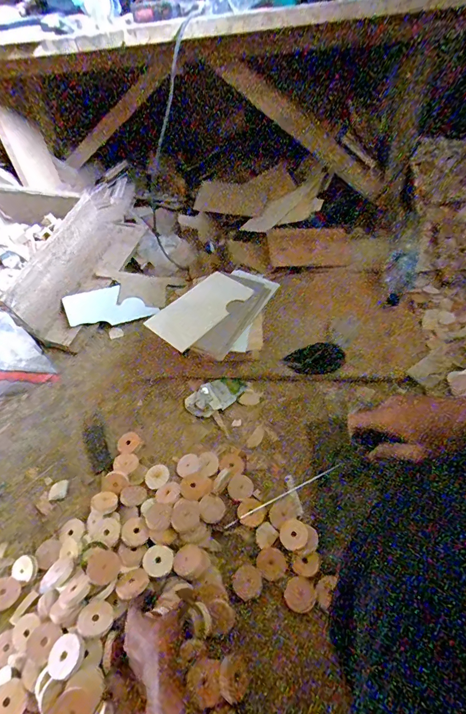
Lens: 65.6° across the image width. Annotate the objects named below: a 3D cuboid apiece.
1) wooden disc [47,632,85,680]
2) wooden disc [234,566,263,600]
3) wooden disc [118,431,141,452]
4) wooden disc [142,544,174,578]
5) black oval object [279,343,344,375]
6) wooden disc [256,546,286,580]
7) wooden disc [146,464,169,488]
[{"bbox_3d":[-0.242,0.431,0.523,0.049,0.006,0.050,2,50,-3],"label":"wooden disc"},{"bbox_3d":[0.026,0.394,0.632,0.049,0.010,0.050,-3,50,3],"label":"wooden disc"},{"bbox_3d":[-0.235,0.192,0.814,0.047,0.004,0.050,-3,50,3],"label":"wooden disc"},{"bbox_3d":[-0.130,0.356,0.634,0.051,0.013,0.049,-3,50,3],"label":"wooden disc"},{"bbox_3d":[0.203,0.007,0.903,0.152,0.007,0.074,-10,77,-3],"label":"black oval object"},{"bbox_3d":[0.070,0.370,0.650,0.052,0.009,0.048,-3,50,3],"label":"wooden disc"},{"bbox_3d":[-0.159,0.250,0.759,0.053,0.005,0.050,-7,47,8],"label":"wooden disc"}]

